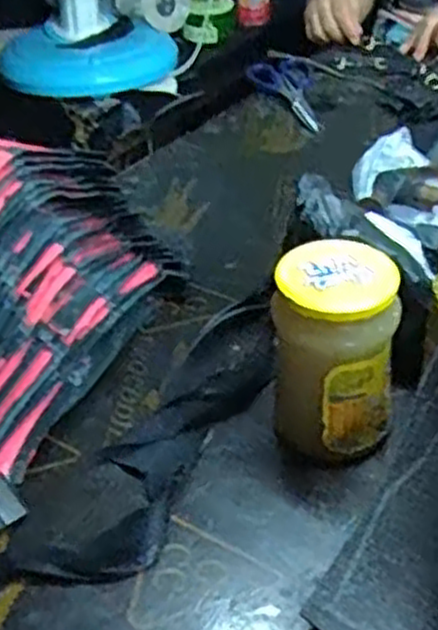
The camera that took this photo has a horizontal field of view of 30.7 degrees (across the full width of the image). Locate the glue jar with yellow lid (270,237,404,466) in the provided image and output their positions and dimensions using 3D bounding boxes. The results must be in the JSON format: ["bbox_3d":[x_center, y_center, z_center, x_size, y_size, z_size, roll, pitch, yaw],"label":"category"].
[{"bbox_3d":[0.076,0.028,0.516,0.071,0.131,0.074,-3,39,2],"label":"glue jar with yellow lid"}]

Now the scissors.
[{"bbox_3d":[0.083,-0.273,0.973,0.077,0.007,0.191,-6,39,-1],"label":"scissors"}]

